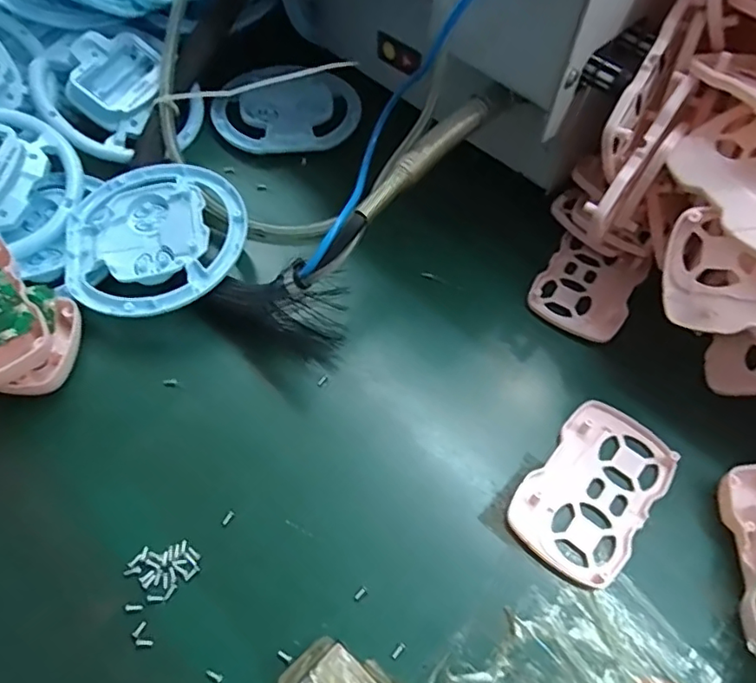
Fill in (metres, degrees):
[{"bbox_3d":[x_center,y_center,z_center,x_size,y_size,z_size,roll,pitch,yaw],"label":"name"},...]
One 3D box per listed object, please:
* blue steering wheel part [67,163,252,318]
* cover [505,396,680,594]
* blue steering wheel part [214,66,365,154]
[{"bbox_3d":[-0.128,-0.063,0.328,0.100,0.013,0.106,1,60,-2],"label":"blue steering wheel part"},{"bbox_3d":[0.106,0.070,0.278,0.054,0.004,0.089,37,65,18],"label":"cover"},{"bbox_3d":[-0.065,-0.171,0.412,0.102,0.018,0.089,-9,60,-7],"label":"blue steering wheel part"}]

